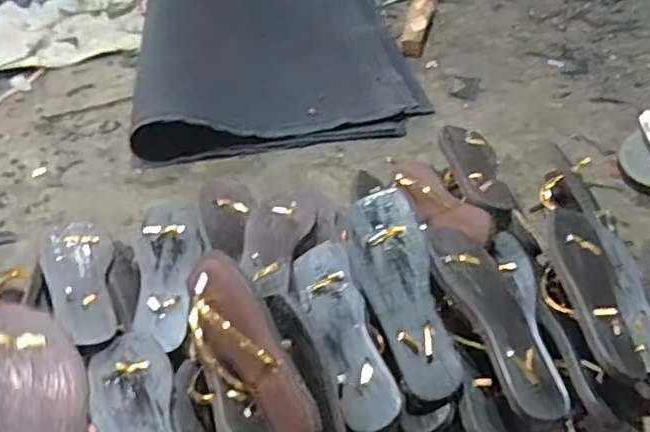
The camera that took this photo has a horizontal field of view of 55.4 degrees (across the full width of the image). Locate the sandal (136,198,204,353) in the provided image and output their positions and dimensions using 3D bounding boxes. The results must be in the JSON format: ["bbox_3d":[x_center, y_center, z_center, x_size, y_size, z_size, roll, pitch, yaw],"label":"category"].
[{"bbox_3d":[-0.203,0.064,0.810,0.085,0.027,0.244,-10,43,-4],"label":"sandal"}]

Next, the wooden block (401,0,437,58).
[{"bbox_3d":[0.212,-0.444,1.379,0.055,0.044,0.268,7,46,14],"label":"wooden block"}]

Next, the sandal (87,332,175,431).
[{"bbox_3d":[-0.193,0.212,0.643,0.082,0.023,0.243,-19,44,-13],"label":"sandal"}]

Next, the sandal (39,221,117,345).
[{"bbox_3d":[-0.310,0.073,0.792,0.084,0.039,0.222,-21,45,-15],"label":"sandal"}]

